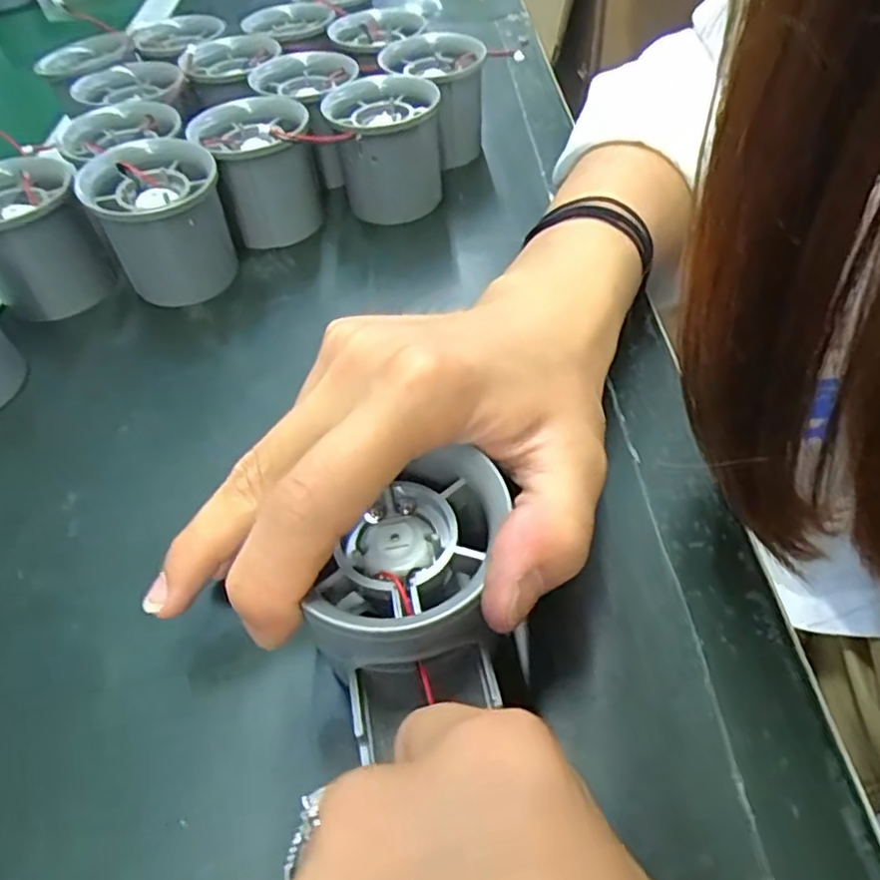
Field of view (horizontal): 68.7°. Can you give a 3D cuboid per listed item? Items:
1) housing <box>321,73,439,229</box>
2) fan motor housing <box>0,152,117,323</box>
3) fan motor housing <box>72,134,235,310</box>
[{"bbox_3d":[-0.026,-0.143,0.324,0.052,0.056,0.053,-15,51,-6],"label":"housing"},{"bbox_3d":[-0.179,-0.087,0.287,0.054,0.055,0.054,-31,54,-18],"label":"fan motor housing"},{"bbox_3d":[-0.119,-0.092,0.285,0.053,0.057,0.057,-20,52,-10],"label":"fan motor housing"}]

